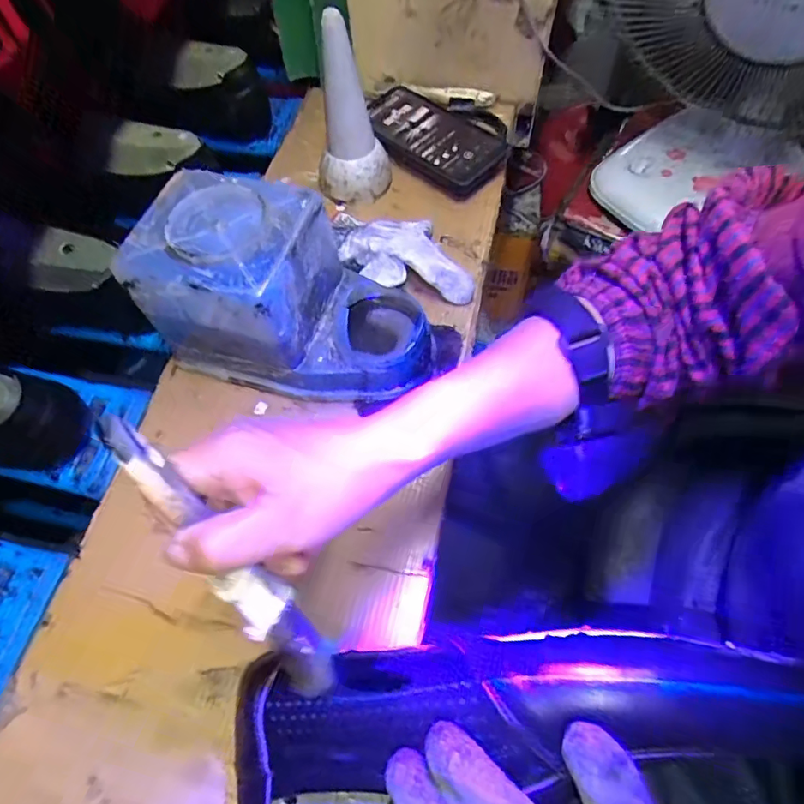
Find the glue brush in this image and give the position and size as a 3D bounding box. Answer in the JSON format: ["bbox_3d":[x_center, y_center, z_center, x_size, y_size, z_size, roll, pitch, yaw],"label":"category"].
[{"bbox_3d":[-0.076,0.069,0.222,0.022,0.021,0.151,-38,104,-17],"label":"glue brush"}]

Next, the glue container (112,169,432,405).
[{"bbox_3d":[-0.075,-0.073,0.369,0.193,0.116,0.101,14,63,10],"label":"glue container"}]

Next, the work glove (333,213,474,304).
[{"bbox_3d":[-0.002,-0.130,0.441,0.131,0.036,0.078,9,62,7],"label":"work glove"}]

